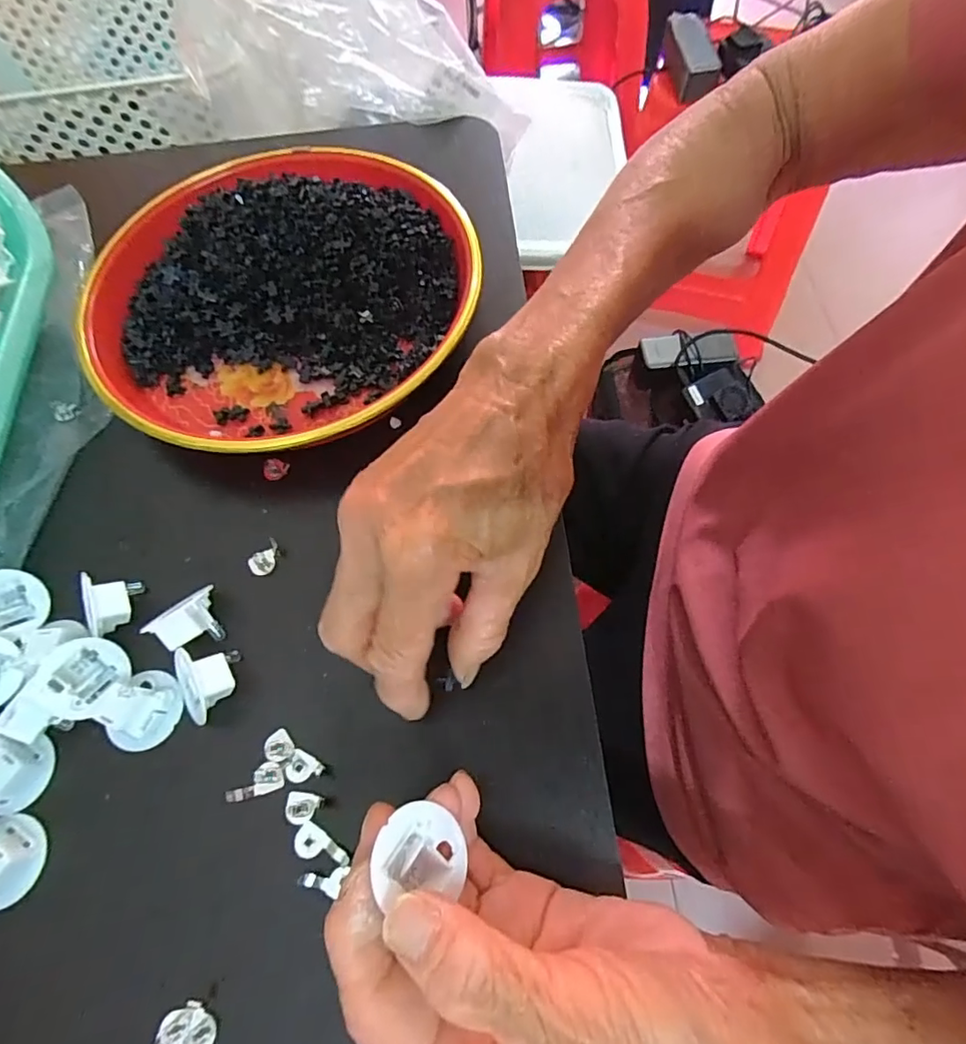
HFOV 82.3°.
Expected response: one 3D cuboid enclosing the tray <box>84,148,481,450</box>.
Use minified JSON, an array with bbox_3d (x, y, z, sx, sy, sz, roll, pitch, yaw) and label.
[{"bbox_3d":[-0.111,-0.131,0.316,0.212,0.049,0.207,-37,69,-14],"label":"tray"}]

